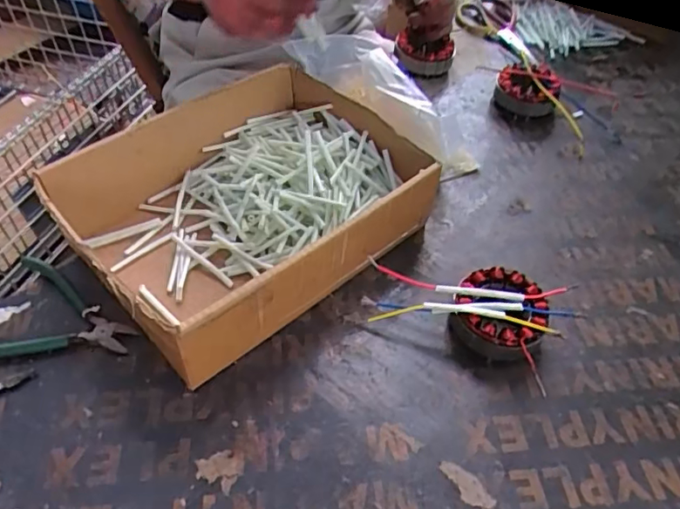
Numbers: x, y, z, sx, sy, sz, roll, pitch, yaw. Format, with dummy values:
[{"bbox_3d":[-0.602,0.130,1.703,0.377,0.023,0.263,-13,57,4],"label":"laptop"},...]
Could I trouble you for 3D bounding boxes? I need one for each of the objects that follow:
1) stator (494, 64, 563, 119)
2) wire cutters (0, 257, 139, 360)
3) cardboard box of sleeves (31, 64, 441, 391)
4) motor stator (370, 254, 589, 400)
[{"bbox_3d":[0.265,-0.230,0.784,0.084,0.046,0.086,19,50,15],"label":"stator"},{"bbox_3d":[-0.261,0.065,0.506,0.145,0.014,0.107,16,49,12],"label":"wire cutters"},{"bbox_3d":[-0.089,-0.053,0.573,0.327,0.100,0.258,-31,56,-27],"label":"cardboard box of sleeves"},{"bbox_3d":[0.117,0.050,0.523,0.169,0.044,0.091,17,50,13],"label":"motor stator"}]

